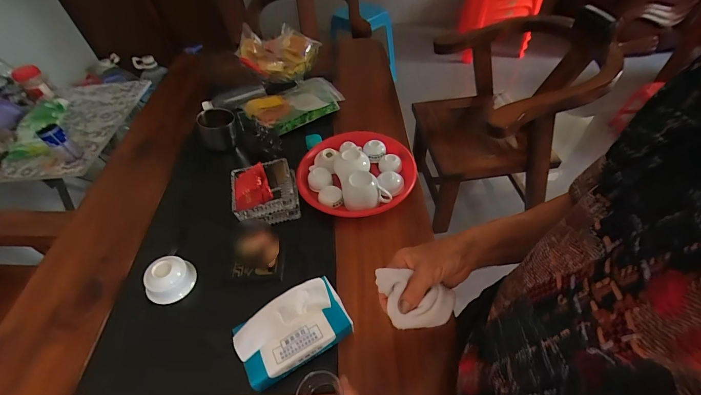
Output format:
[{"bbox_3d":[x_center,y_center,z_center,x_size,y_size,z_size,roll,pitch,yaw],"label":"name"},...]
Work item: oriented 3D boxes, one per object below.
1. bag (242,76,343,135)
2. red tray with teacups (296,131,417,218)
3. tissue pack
[{"bbox_3d":[-0.158,-0.257,0.901,0.252,0.056,0.180,-27,52,-17],"label":"bag"},{"bbox_3d":[0.011,-0.062,0.695,0.251,0.069,0.233,2,49,7],"label":"red tray with teacups"},{"bbox_3d":[-0.081,0.195,0.469,0.156,0.100,0.080,-27,52,-17],"label":"tissue pack"}]

